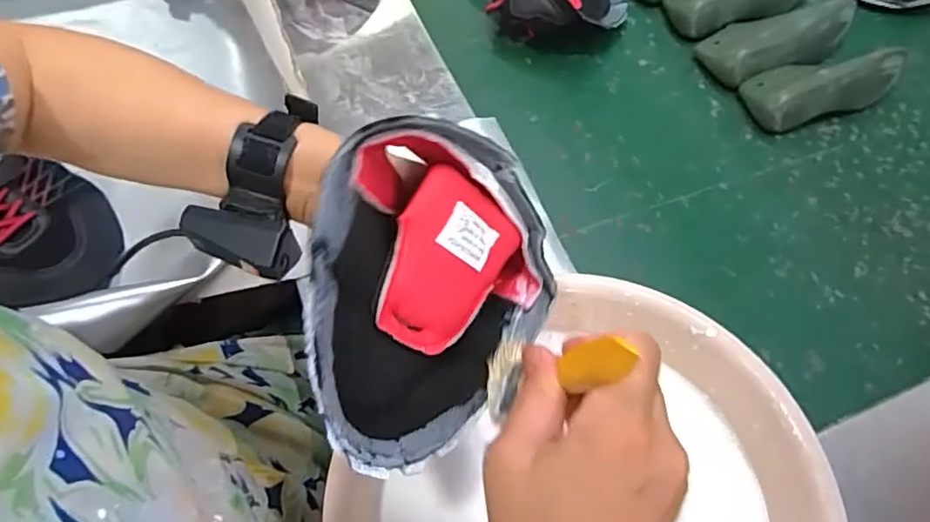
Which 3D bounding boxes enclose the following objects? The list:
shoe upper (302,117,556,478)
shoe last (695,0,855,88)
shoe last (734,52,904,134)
[{"bbox_3d":[-0.027,0.009,0.341,0.158,0.175,0.090,-9,20,-34],"label":"shoe upper"},{"bbox_3d":[0.387,-0.274,0.758,0.184,0.057,0.078,-14,63,-8],"label":"shoe last"},{"bbox_3d":[0.429,-0.212,0.728,0.185,0.059,0.090,-16,63,-10],"label":"shoe last"}]

